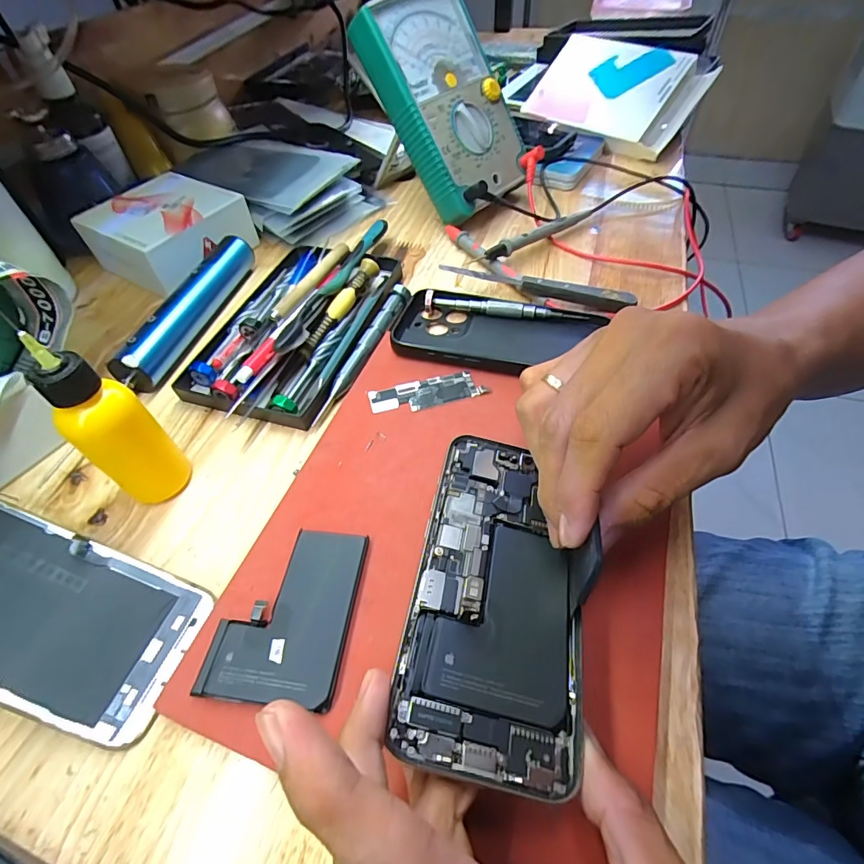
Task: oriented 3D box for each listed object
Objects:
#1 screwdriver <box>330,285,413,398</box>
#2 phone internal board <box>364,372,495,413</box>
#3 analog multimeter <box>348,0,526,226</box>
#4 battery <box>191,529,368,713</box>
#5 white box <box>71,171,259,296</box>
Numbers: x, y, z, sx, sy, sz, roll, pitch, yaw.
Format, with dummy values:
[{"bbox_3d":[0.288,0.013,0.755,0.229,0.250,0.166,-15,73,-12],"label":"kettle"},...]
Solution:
[{"bbox_3d":[-0.041,-0.066,0.320,0.011,0.014,0.106,17,54,16],"label":"screwdriver"},{"bbox_3d":[-0.003,-0.026,0.291,0.072,0.004,0.023,-13,52,-7],"label":"phone internal board"},{"bbox_3d":[0.017,-0.278,0.389,0.110,0.165,0.041,-38,23,-18],"label":"analog multimeter"},{"bbox_3d":[-0.065,0.080,0.210,0.057,0.005,0.075,4,52,6],"label":"battery"},{"bbox_3d":[-0.225,-0.171,0.397,0.105,0.047,0.104,25,57,21],"label":"white box"}]

